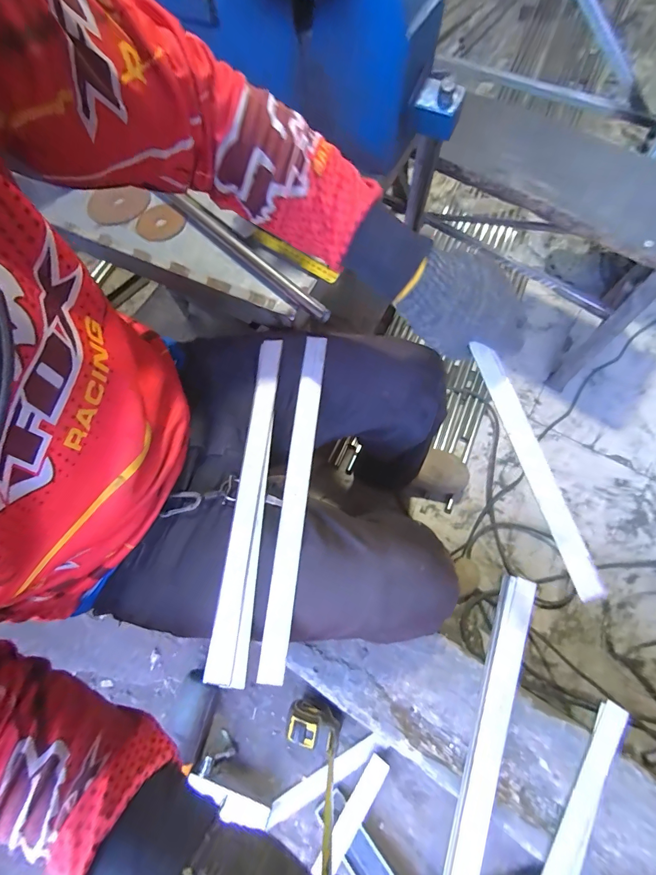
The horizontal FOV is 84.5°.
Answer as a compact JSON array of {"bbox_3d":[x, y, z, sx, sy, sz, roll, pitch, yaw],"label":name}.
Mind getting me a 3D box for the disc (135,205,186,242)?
[{"bbox_3d":[-0.253,-0.320,0.542,0.066,0.006,0.065,0,76,0],"label":"disc"}]

